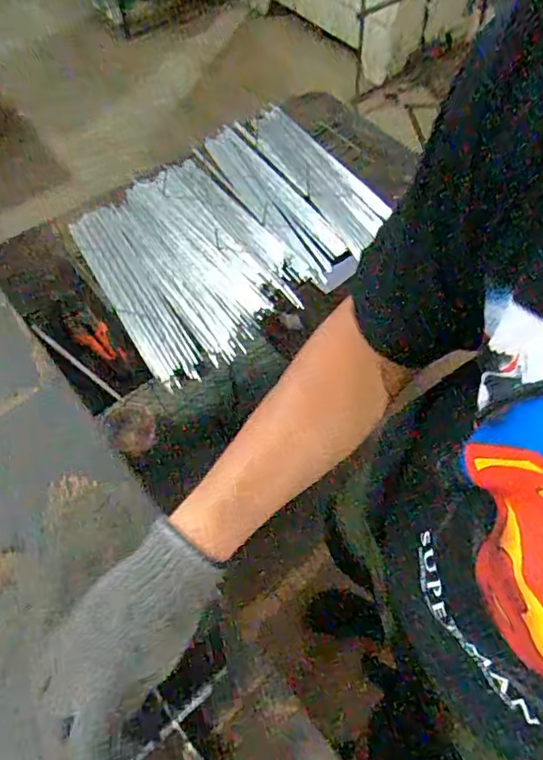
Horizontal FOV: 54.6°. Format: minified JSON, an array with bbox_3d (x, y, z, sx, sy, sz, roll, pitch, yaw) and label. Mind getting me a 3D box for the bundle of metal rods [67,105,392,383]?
[{"bbox_3d":[-0.063,-0.256,0.884,0.478,0.071,0.372,-34,67,-19],"label":"bundle of metal rods"}]

